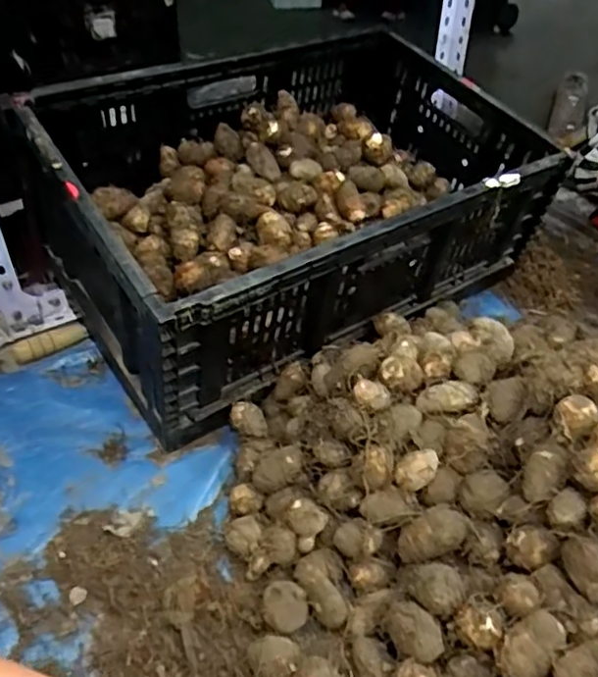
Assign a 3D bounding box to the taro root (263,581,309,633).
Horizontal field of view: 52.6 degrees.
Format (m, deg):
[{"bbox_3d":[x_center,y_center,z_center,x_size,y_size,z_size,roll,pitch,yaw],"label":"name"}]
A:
[{"bbox_3d":[-0.013,0.243,0.545,0.038,0.031,0.042,-7,44,-11],"label":"taro root"}]

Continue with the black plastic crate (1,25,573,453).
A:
[{"bbox_3d":[-0.009,-0.190,0.846,0.612,0.277,0.451,-25,50,-26],"label":"black plastic crate"}]

